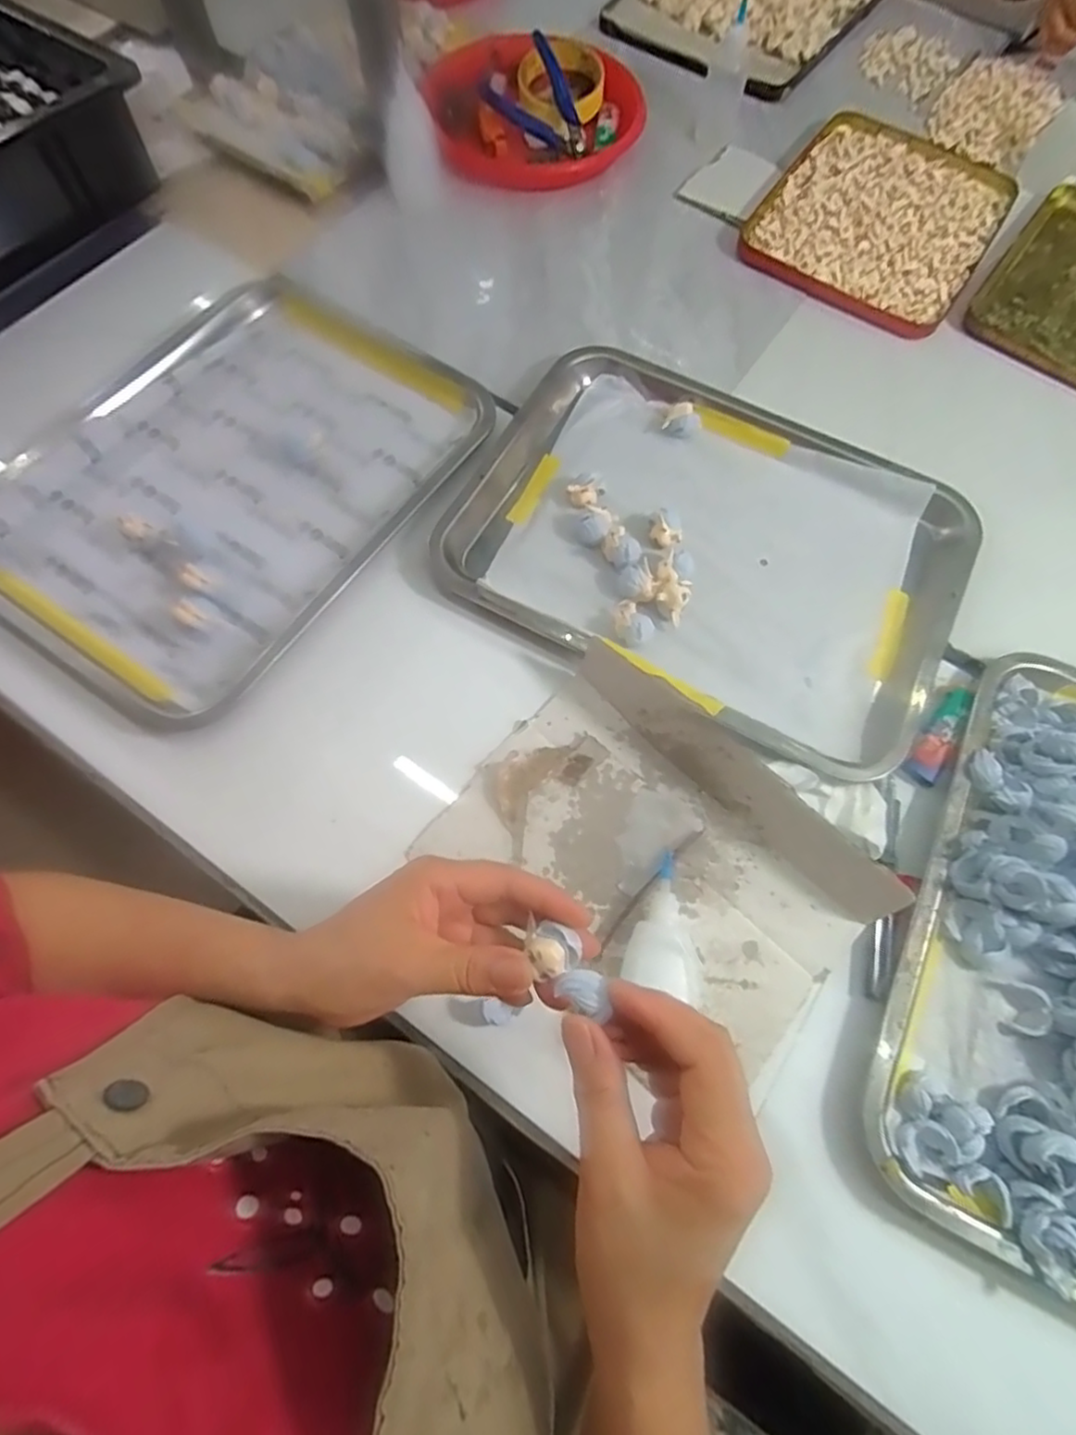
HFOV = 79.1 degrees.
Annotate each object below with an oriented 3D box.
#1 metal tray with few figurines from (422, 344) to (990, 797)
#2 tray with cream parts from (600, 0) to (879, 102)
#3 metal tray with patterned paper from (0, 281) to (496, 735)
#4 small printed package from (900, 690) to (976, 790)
[{"bbox_3d":[0.131,-0.133,0.479,0.353,0.022,0.268,28,71,8],"label":"metal tray with few figurines"},{"bbox_3d":[0.242,-0.837,0.754,0.237,0.024,0.332,34,72,10],"label":"tray with cream parts"},{"bbox_3d":[-0.226,-0.184,0.484,0.260,0.021,0.354,36,72,11],"label":"metal tray with patterned paper"},{"bbox_3d":[0.272,0.012,0.436,0.022,0.008,0.075,38,73,11],"label":"small printed package"}]

